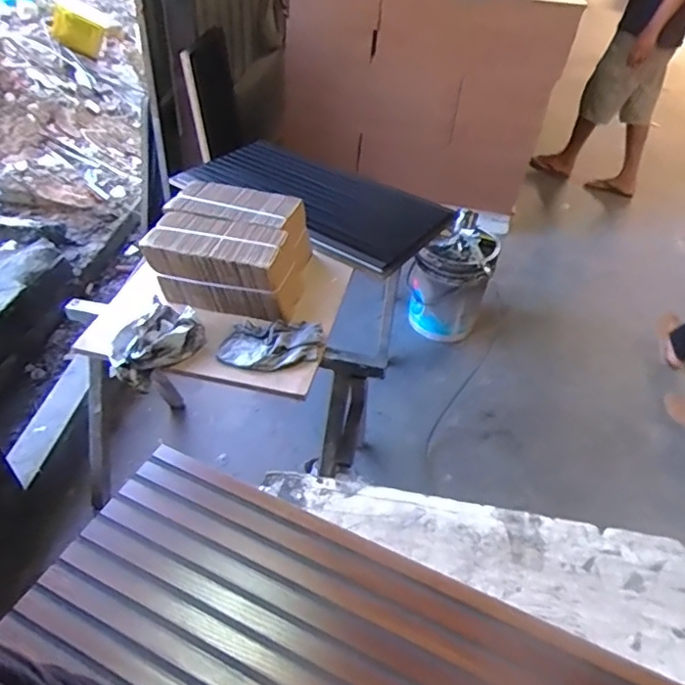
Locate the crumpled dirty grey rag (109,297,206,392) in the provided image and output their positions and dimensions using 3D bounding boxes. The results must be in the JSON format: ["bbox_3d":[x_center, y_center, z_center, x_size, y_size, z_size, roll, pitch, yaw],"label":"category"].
[{"bbox_3d":[-0.404,0.011,1.230,0.121,0.122,0.195,31,48,27],"label":"crumpled dirty grey rag"}]

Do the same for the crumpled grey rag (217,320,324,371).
[{"bbox_3d":[-0.158,0.004,1.260,0.221,0.025,0.128,1,42,-4],"label":"crumpled grey rag"}]

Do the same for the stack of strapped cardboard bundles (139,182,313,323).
[{"bbox_3d":[-0.270,-0.246,1.405,0.349,0.142,0.343,8,42,4],"label":"stack of strapped cardboard bundles"}]

